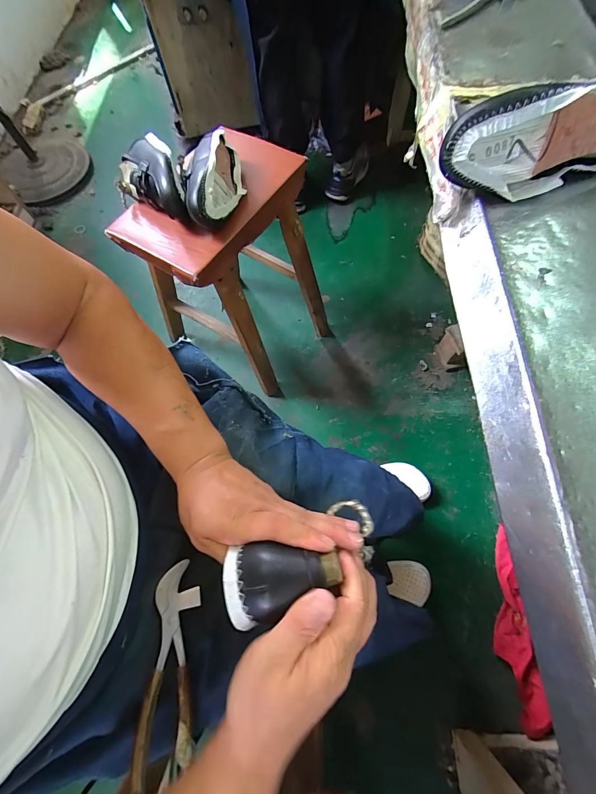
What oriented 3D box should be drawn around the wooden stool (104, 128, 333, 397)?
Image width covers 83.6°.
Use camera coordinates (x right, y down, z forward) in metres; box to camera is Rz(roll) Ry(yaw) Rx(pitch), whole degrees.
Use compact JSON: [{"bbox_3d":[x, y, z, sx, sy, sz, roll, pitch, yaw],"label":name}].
[{"bbox_3d":[-0.144,-0.293,0.880,0.345,0.542,0.368,35,73,15],"label":"wooden stool"}]

